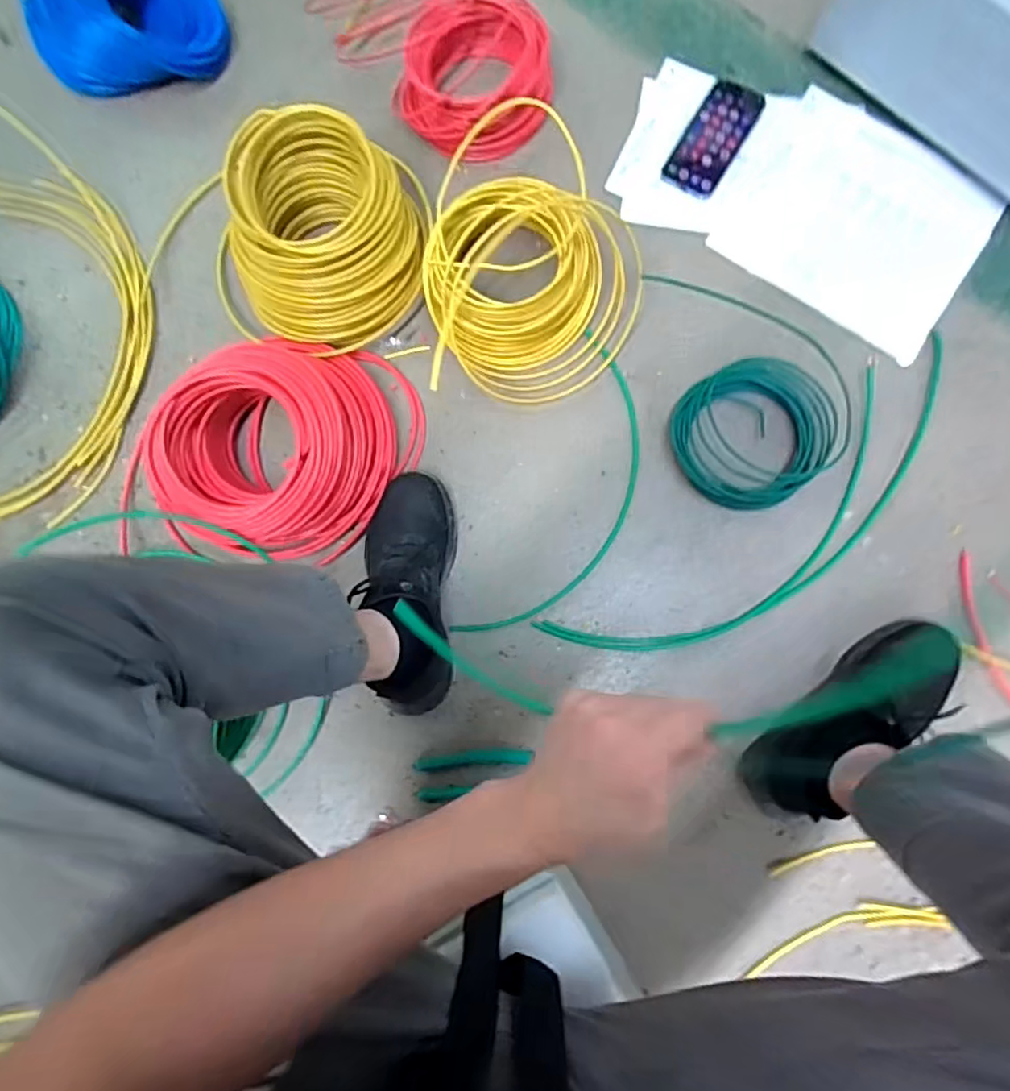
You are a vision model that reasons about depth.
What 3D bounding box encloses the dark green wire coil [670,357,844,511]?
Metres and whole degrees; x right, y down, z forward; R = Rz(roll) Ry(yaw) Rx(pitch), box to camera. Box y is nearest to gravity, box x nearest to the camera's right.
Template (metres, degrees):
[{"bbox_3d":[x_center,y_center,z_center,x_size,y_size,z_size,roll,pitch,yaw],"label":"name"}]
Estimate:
[{"bbox_3d":[0.296,-0.134,0.752,0.185,0.045,0.171,0,82,3],"label":"dark green wire coil"}]

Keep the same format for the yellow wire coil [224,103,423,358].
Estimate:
[{"bbox_3d":[-0.224,-0.373,0.761,0.225,0.135,0.214,0,82,3],"label":"yellow wire coil"}]

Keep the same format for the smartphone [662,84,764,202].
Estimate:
[{"bbox_3d":[0.275,-0.534,0.823,0.071,0.012,0.160,31,85,6],"label":"smartphone"}]

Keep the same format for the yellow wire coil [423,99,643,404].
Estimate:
[{"bbox_3d":[0.032,-0.325,0.738,0.239,0.146,0.259,0,82,3],"label":"yellow wire coil"}]

